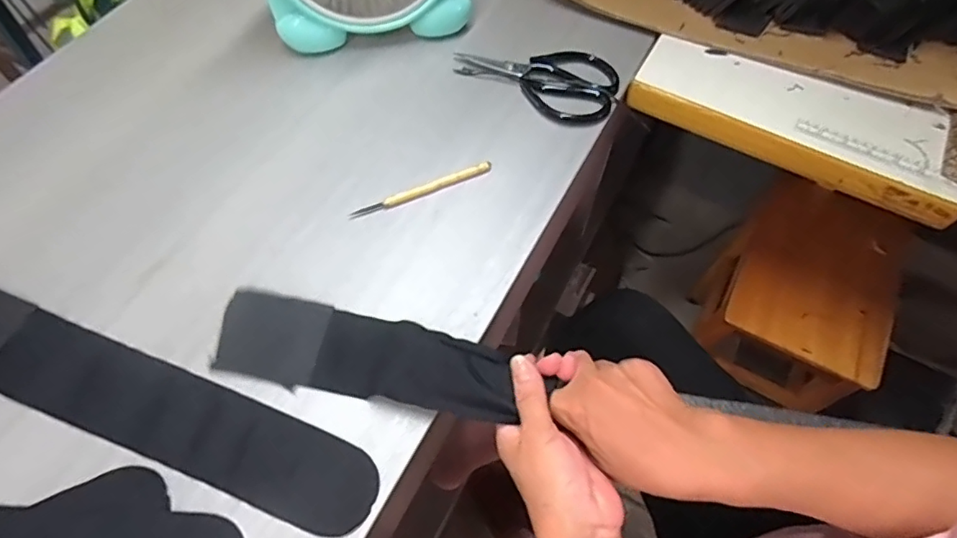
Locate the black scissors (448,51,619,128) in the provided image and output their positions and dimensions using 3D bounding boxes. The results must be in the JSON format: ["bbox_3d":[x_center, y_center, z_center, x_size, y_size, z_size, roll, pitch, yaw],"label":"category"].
[{"bbox_3d":[0.062,-0.210,0.615,0.184,0.013,0.095,9,61,4],"label":"black scissors"}]

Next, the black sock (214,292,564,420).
[{"bbox_3d":[-0.094,0.072,0.453,0.255,0.023,0.074,10,60,14],"label":"black sock"}]

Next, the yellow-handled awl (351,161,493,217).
[{"bbox_3d":[-0.055,-0.080,0.547,0.147,0.007,0.012,-23,63,-13],"label":"yellow-handled awl"}]

